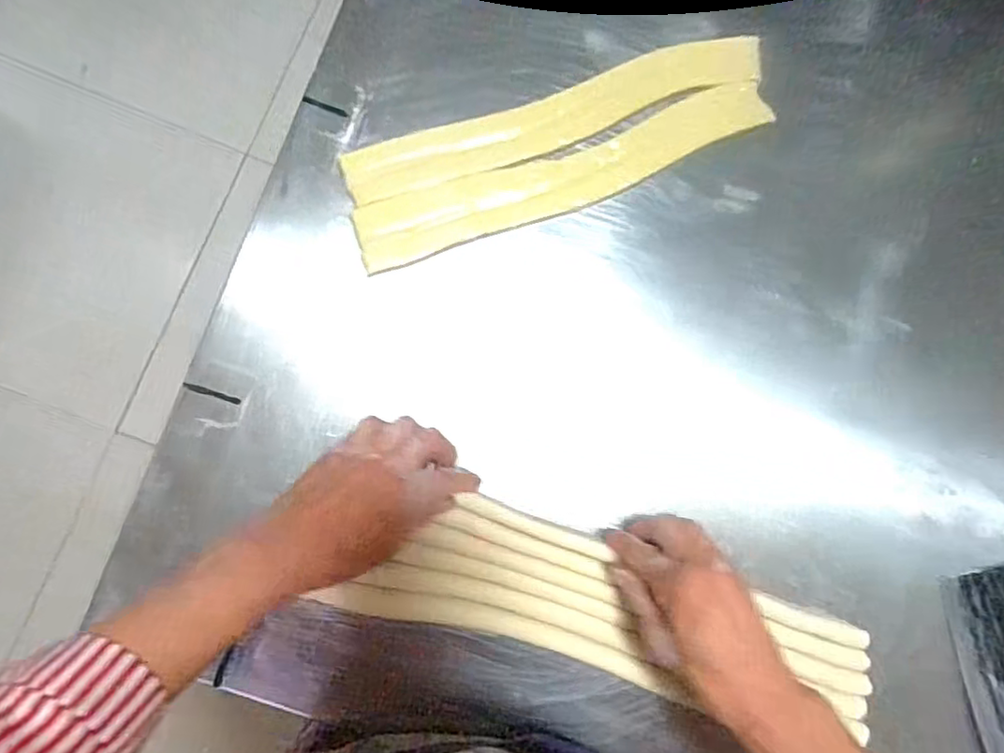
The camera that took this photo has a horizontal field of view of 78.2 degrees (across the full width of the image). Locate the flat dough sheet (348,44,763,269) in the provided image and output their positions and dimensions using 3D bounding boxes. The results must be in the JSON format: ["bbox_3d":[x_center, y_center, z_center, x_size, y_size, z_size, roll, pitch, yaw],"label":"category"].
[{"bbox_3d":[0.049,-0.177,0.477,0.338,0.010,0.091,-22,85,-7],"label":"flat dough sheet"}]

